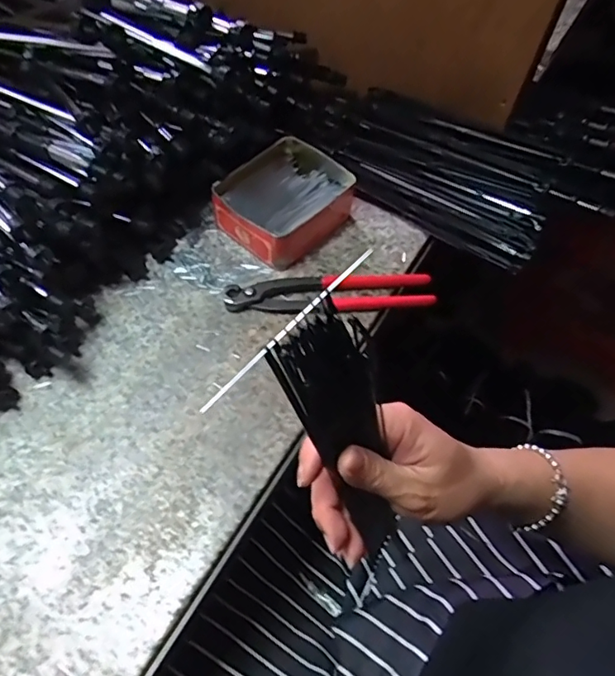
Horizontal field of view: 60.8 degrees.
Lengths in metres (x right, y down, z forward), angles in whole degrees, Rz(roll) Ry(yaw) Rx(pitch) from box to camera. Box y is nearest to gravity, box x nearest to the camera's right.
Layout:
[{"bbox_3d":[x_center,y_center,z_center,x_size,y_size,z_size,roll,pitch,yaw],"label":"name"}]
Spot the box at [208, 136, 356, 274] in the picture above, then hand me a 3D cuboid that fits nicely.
[{"bbox_3d":[-0.025,-0.142,0.531,0.109,0.042,0.126,36,61,18],"label":"box"}]

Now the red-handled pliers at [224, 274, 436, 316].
[{"bbox_3d":[0.021,-0.044,0.496,0.191,0.018,0.042,-1,57,-5],"label":"red-handled pliers"}]

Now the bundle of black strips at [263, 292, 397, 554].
[{"bbox_3d":[0.016,0.043,0.257,0.042,0.141,0.015,-9,33,10],"label":"bundle of black strips"}]

